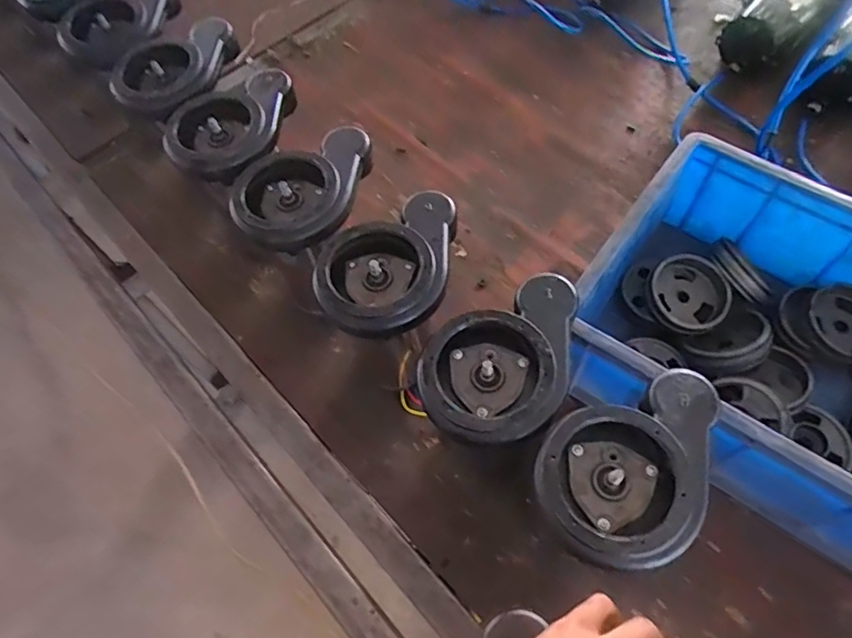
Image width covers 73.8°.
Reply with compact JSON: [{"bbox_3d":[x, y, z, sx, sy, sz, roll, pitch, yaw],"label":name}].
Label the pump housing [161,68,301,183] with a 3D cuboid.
[{"bbox_3d":[-0.233,-0.233,0.671,0.135,0.037,0.166,10,63,10],"label":"pump housing"}]

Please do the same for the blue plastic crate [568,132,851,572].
[{"bbox_3d":[0.369,0.032,0.578,0.390,0.153,0.290,33,69,21],"label":"blue plastic crate"}]

